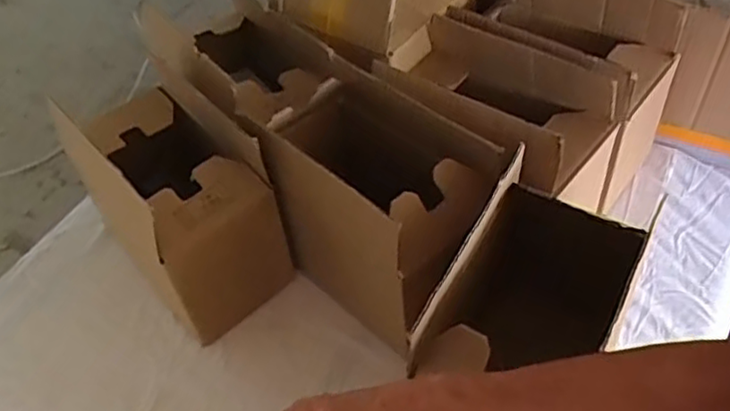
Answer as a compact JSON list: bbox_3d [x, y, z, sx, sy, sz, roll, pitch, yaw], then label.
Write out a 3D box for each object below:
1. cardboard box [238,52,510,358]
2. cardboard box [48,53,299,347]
[{"bbox_3d":[0.011,0.004,0.704,0.147,0.211,0.228,-37,55,-26],"label":"cardboard box"},{"bbox_3d":[-0.201,-0.005,0.749,0.130,0.217,0.214,-34,54,-24],"label":"cardboard box"}]

